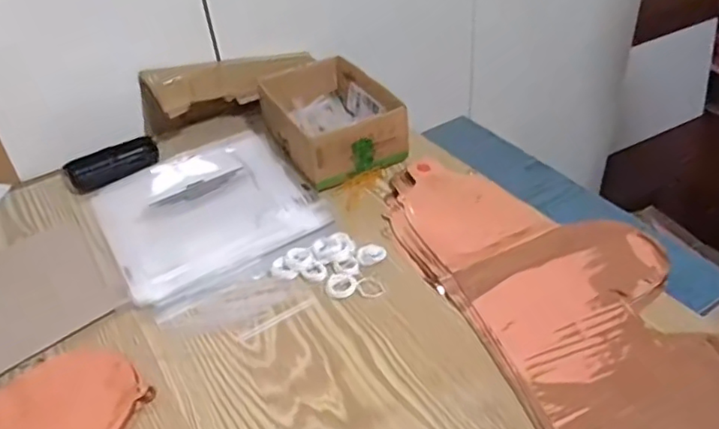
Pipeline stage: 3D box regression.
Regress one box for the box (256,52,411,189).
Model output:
[{"bbox_3d":[-0.036,-0.117,0.736,0.127,0.070,0.192,-20,41,-18],"label":"box"}]

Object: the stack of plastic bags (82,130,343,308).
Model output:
[{"bbox_3d":[-0.172,-0.016,0.670,0.217,0.017,0.222,-24,42,-22],"label":"stack of plastic bags"}]

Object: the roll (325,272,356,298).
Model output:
[{"bbox_3d":[-0.017,0.065,0.558,0.028,0.004,0.030,-3,39,3],"label":"roll"}]

